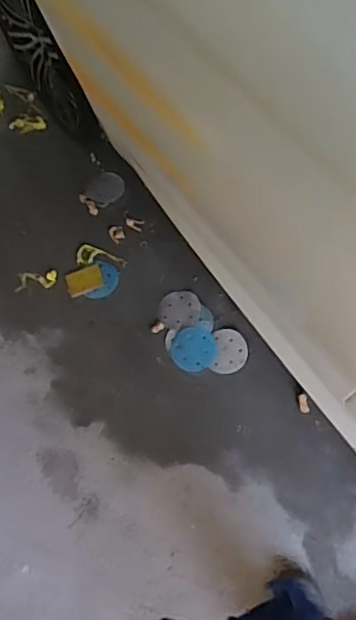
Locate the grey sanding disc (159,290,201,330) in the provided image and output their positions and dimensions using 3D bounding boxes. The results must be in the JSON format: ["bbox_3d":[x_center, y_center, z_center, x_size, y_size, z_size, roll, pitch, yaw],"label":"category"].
[{"bbox_3d":[0.006,-0.001,1.582,0.115,0.009,0.124,-3,64,6],"label":"grey sanding disc"}]

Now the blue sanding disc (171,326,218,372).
[{"bbox_3d":[0.043,0.104,1.508,0.122,0.008,0.134,-3,64,6],"label":"blue sanding disc"}]

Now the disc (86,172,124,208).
[{"bbox_3d":[-0.234,-0.394,1.824,0.118,0.005,0.127,-3,64,6],"label":"disc"}]

